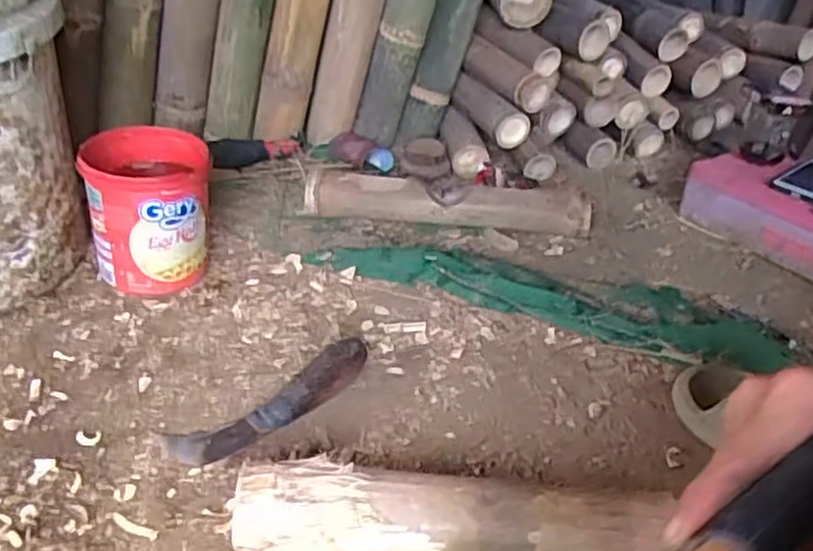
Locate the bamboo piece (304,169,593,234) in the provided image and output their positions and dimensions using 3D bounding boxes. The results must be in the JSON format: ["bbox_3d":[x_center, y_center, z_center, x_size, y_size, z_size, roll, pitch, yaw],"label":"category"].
[{"bbox_3d":[0.061,-0.104,1.033,0.405,0.067,0.064,3,35,-1],"label":"bamboo piece"}]

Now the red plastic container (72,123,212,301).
[{"bbox_3d":[-0.307,-0.075,0.872,0.135,0.162,0.134,-6,36,-14],"label":"red plastic container"}]

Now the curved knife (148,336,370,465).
[{"bbox_3d":[-0.132,0.126,0.708,0.212,0.023,0.059,-28,45,-19],"label":"curved knife"}]

